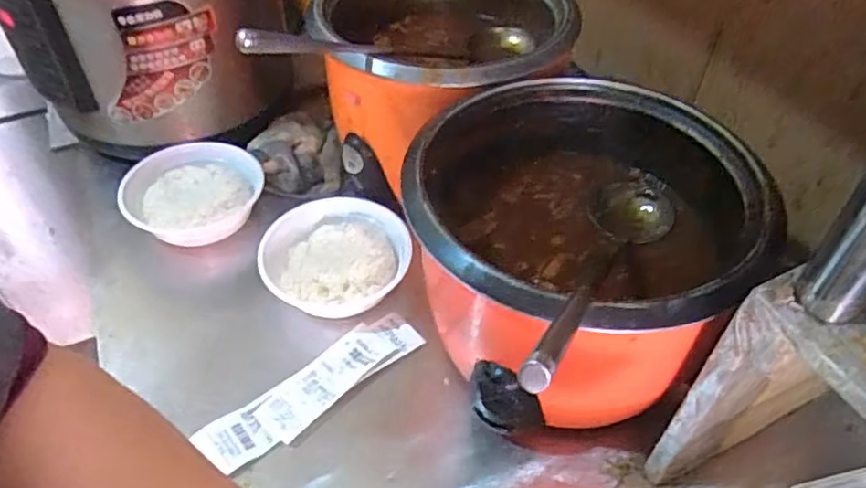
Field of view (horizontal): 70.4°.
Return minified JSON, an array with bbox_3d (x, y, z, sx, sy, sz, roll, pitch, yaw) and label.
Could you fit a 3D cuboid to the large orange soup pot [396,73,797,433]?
[{"bbox_3d":[0.106,0.015,0.529,0.270,0.194,0.284,0,46,0],"label":"large orange soup pot"}]

